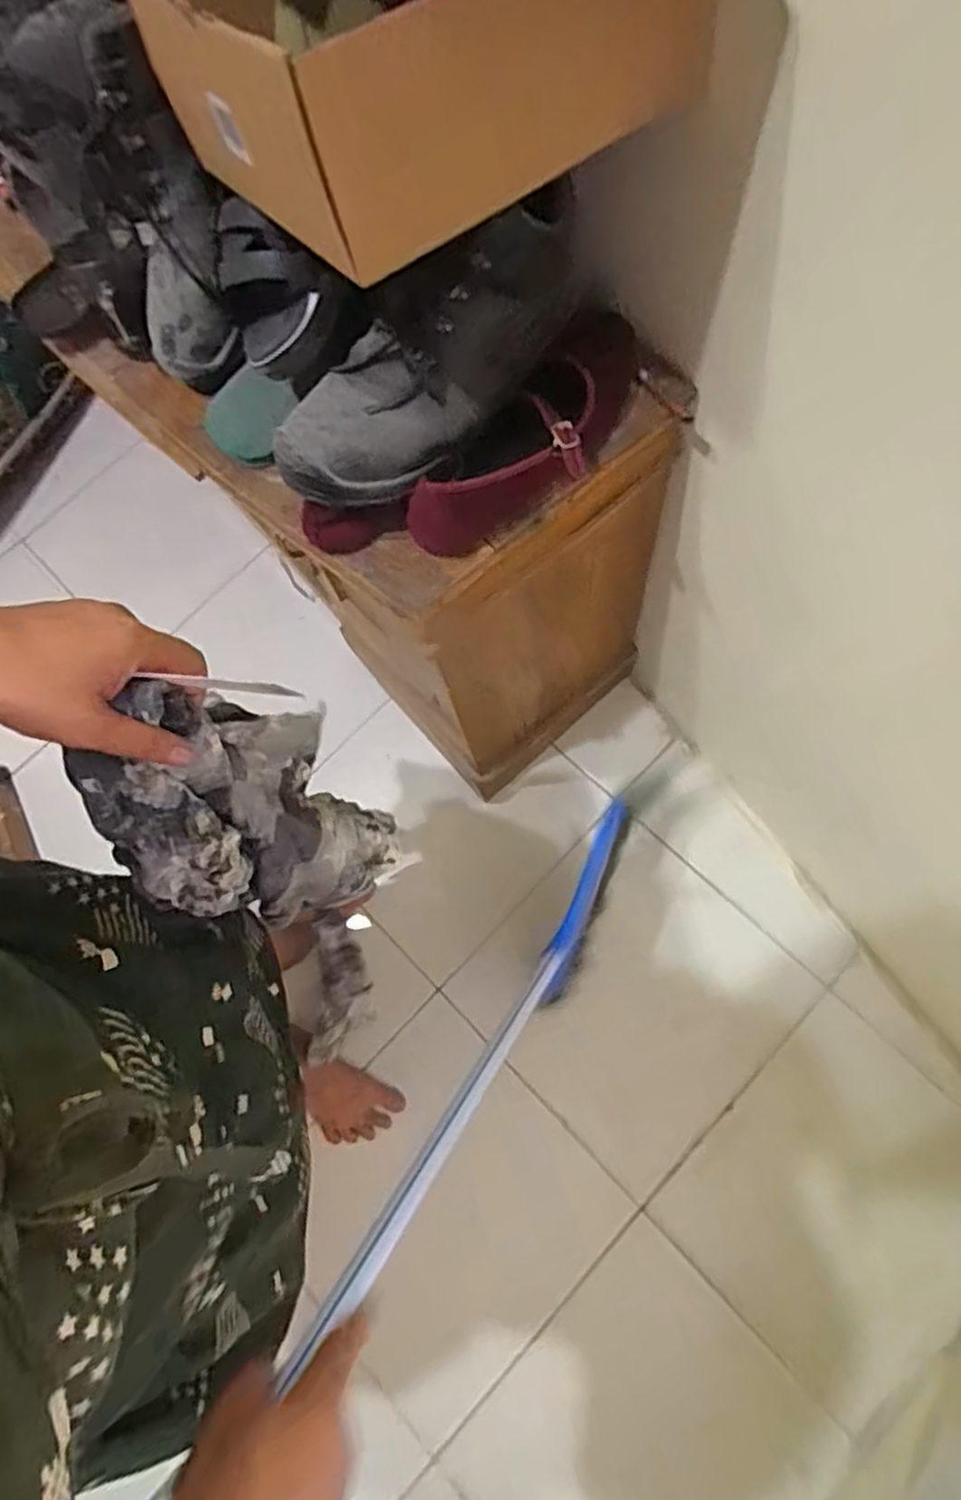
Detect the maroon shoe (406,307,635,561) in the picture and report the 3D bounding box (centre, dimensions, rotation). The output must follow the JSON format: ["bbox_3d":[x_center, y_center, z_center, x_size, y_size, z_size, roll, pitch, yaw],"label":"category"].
[{"bbox_3d":[0.037,-0.242,0.558,0.223,0.089,0.062,-43,71,10],"label":"maroon shoe"}]

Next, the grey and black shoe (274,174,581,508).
[{"bbox_3d":[-0.036,-0.279,0.512,0.260,0.089,0.093,-39,70,13],"label":"grey and black shoe"}]

